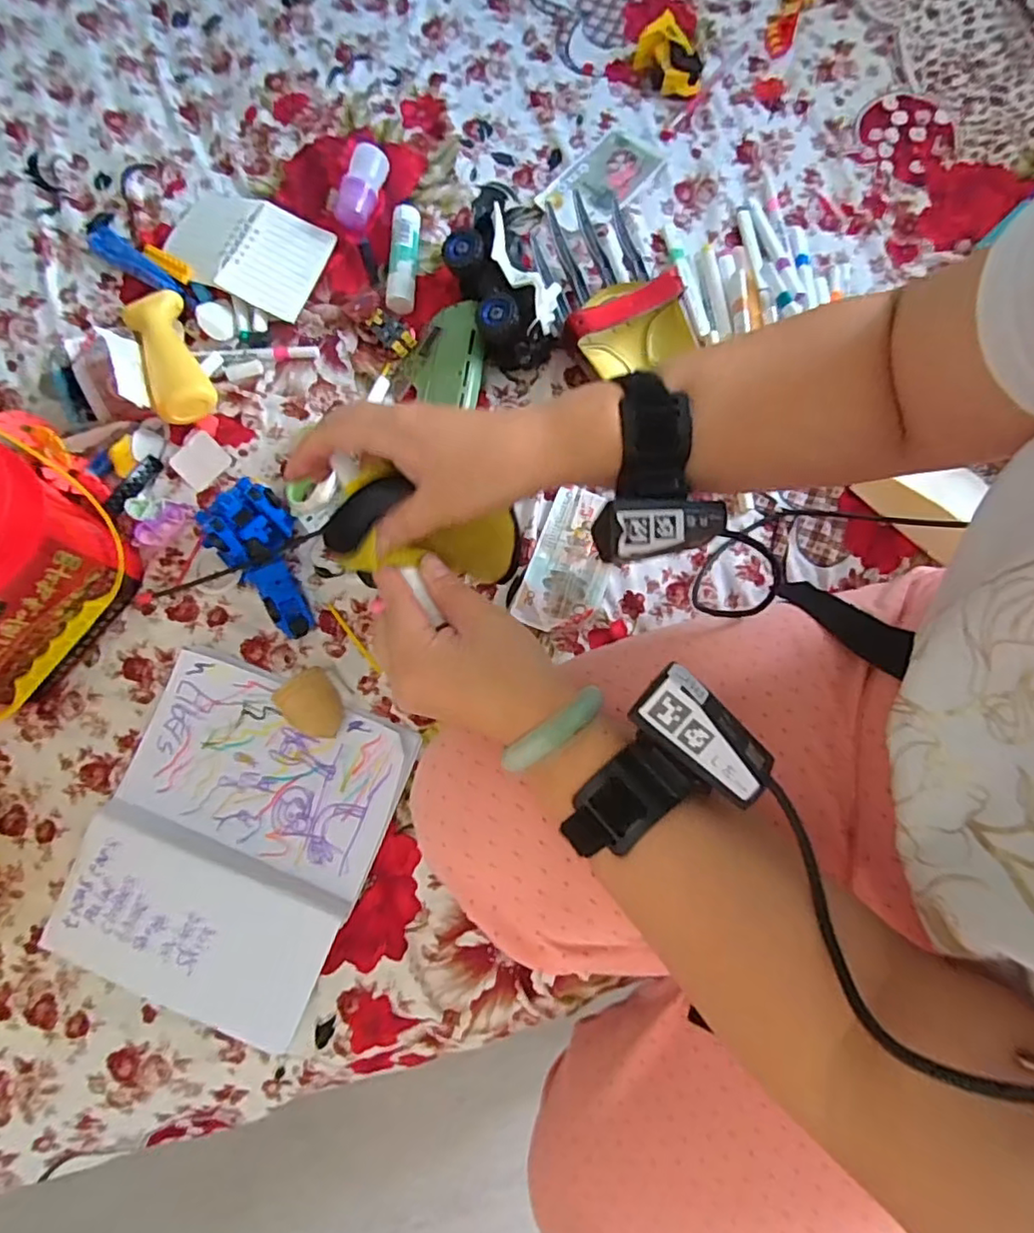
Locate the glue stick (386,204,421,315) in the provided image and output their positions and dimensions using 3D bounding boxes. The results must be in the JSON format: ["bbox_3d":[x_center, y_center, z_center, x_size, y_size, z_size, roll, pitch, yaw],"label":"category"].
[{"bbox_3d":[-0.105,-0.333,0.558,0.024,0.022,0.096,4,78,1],"label":"glue stick"}]

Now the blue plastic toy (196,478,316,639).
[{"bbox_3d":[-0.209,-0.046,0.497,0.061,0.028,0.132,-23,96,-6],"label":"blue plastic toy"}]

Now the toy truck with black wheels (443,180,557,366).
[{"bbox_3d":[-0.018,-0.285,0.527,0.067,0.061,0.137,-18,88,-5],"label":"toy truck with black wheels"}]

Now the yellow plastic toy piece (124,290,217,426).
[{"bbox_3d":[-0.306,-0.229,0.532,0.049,0.032,0.130,-24,79,-5],"label":"yellow plastic toy piece"}]

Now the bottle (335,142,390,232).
[{"bbox_3d":[-0.145,-0.407,0.575,0.034,0.029,0.079,18,79,4],"label":"bottle"}]

